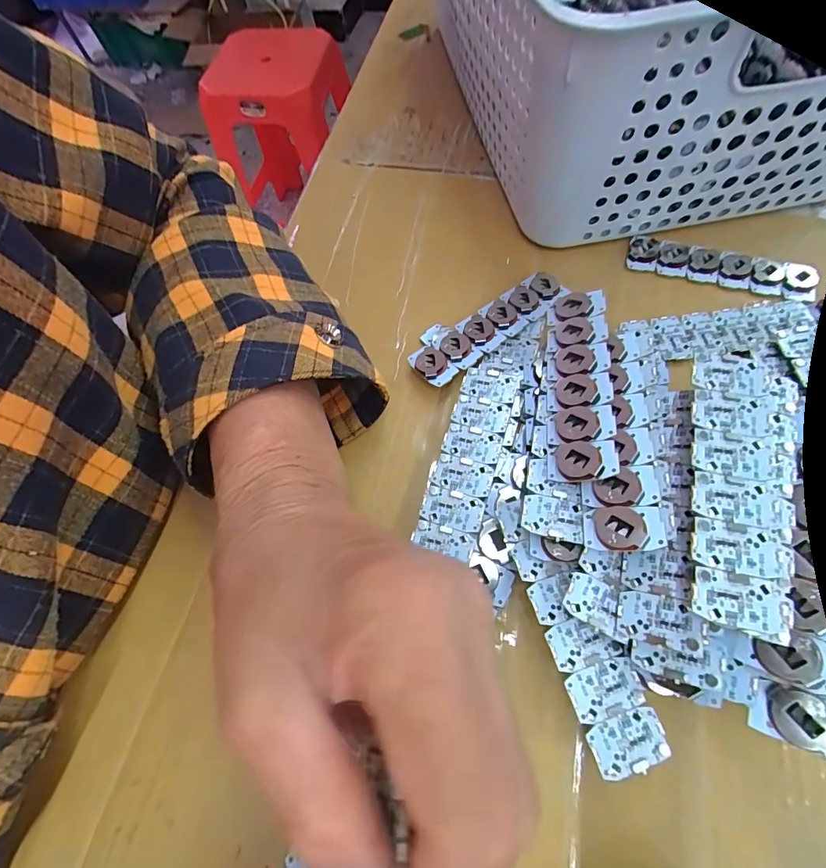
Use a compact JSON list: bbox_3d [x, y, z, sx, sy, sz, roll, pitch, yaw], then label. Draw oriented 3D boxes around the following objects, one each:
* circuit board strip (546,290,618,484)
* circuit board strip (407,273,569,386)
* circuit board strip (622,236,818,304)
[{"bbox_3d":[0.080,-0.027,0.211,0.029,0.005,0.105,-8,59,30],"label":"circuit board strip"},{"bbox_3d":[0.045,-0.064,0.258,0.104,0.007,0.026,-36,69,-13],"label":"circuit board strip"},{"bbox_3d":[0.191,-0.104,0.272,0.106,0.008,0.027,19,68,11],"label":"circuit board strip"}]

